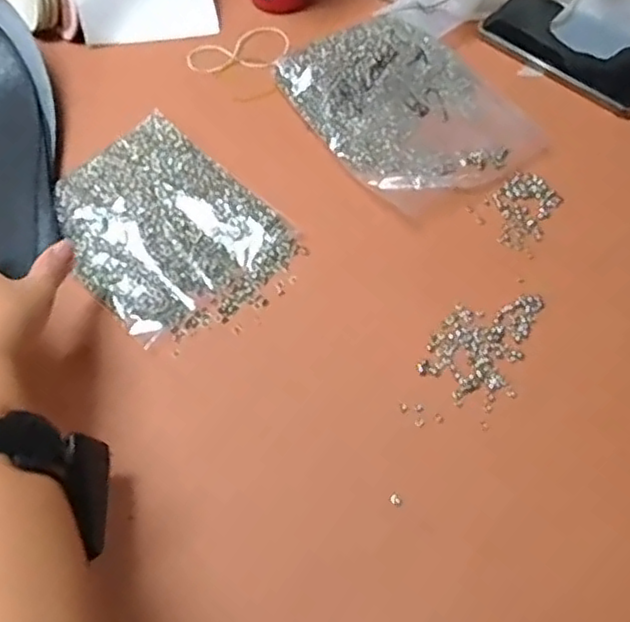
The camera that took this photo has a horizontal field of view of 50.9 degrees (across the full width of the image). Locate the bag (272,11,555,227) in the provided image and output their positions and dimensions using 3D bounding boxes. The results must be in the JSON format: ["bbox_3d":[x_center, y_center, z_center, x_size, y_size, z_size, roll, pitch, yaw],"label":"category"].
[{"bbox_3d":[0.072,-0.171,0.531,0.142,0.026,0.193,-35,66,-14],"label":"bag"}]

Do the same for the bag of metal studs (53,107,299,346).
[{"bbox_3d":[-0.116,-0.063,0.502,0.177,0.020,0.140,41,72,21],"label":"bag of metal studs"}]

